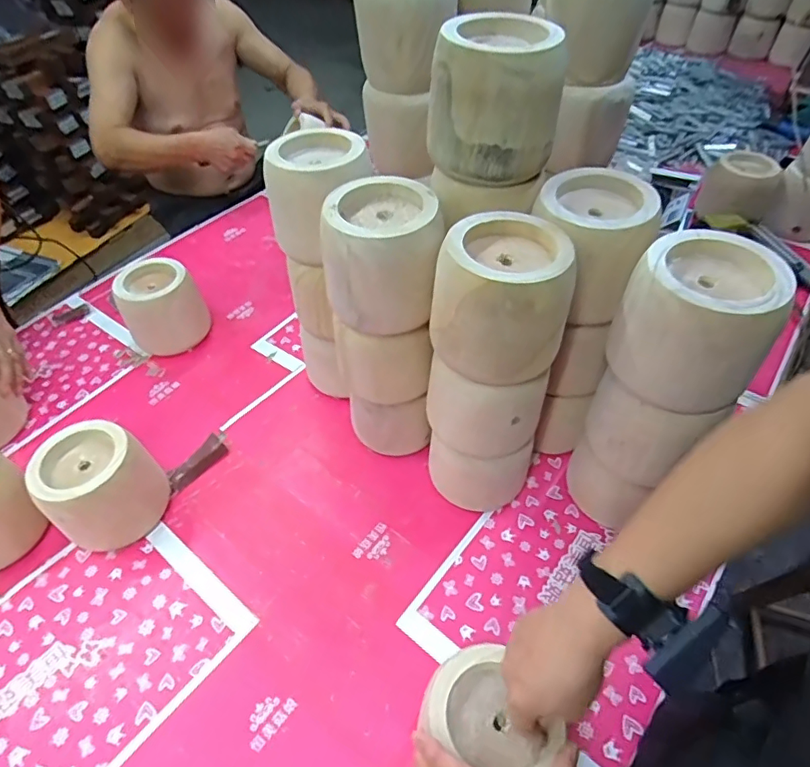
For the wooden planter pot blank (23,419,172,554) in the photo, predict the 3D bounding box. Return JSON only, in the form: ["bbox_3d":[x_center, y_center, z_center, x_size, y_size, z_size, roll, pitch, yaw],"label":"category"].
[{"bbox_3d":[-0.403,0.137,0.708,0.123,0.142,0.128,-2,49,2],"label":"wooden planter pot blank"}]

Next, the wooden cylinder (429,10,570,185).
[{"bbox_3d":[0.093,-0.295,0.556,0.134,0.129,0.119,6,48,8],"label":"wooden cylinder"}]

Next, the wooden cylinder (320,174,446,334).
[{"bbox_3d":[-0.021,-0.141,0.588,0.123,0.120,0.120,8,49,10],"label":"wooden cylinder"}]

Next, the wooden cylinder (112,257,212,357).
[{"bbox_3d":[-0.428,-0.131,0.941,0.116,0.133,0.125,1,49,5],"label":"wooden cylinder"}]

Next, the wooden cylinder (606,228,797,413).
[{"bbox_3d":[0.272,-0.061,0.507,0.119,0.119,0.115,23,53,22],"label":"wooden cylinder"}]

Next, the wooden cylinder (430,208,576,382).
[{"bbox_3d":[0.099,-0.087,0.535,0.123,0.121,0.127,18,51,18],"label":"wooden cylinder"}]

